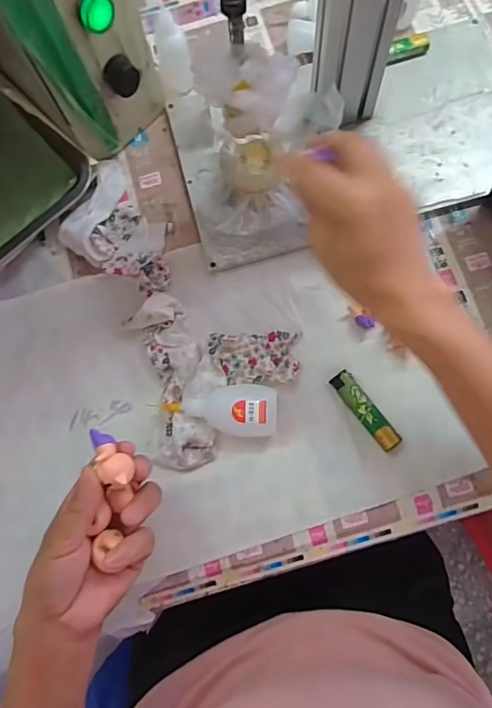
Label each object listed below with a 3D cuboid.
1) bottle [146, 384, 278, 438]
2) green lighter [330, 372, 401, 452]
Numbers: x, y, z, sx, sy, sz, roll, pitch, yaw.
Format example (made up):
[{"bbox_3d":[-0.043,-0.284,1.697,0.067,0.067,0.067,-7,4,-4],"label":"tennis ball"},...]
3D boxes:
[{"bbox_3d":[-0.024,0.049,0.420,0.102,0.027,0.044,6,78,3],"label":"bottle"},{"bbox_3d":[0.108,0.051,0.420,0.020,0.013,0.079,-36,79,-6],"label":"green lighter"}]

